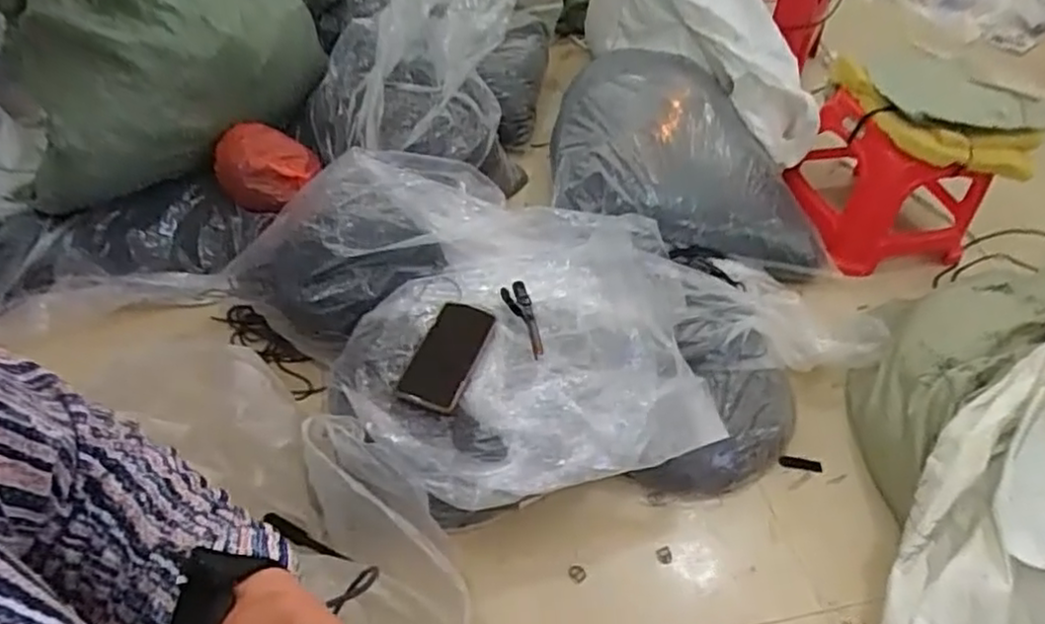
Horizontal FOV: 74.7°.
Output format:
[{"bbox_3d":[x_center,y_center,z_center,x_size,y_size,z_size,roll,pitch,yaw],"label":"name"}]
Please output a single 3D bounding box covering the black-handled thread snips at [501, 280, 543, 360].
[{"bbox_3d":[0.001,0.008,0.912,0.035,0.009,0.133,-9,48,-13],"label":"black-handled thread snips"}]

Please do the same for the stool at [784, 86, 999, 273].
[{"bbox_3d":[0.700,-0.247,1.331,0.345,0.243,0.345,3,46,-3],"label":"stool"}]

